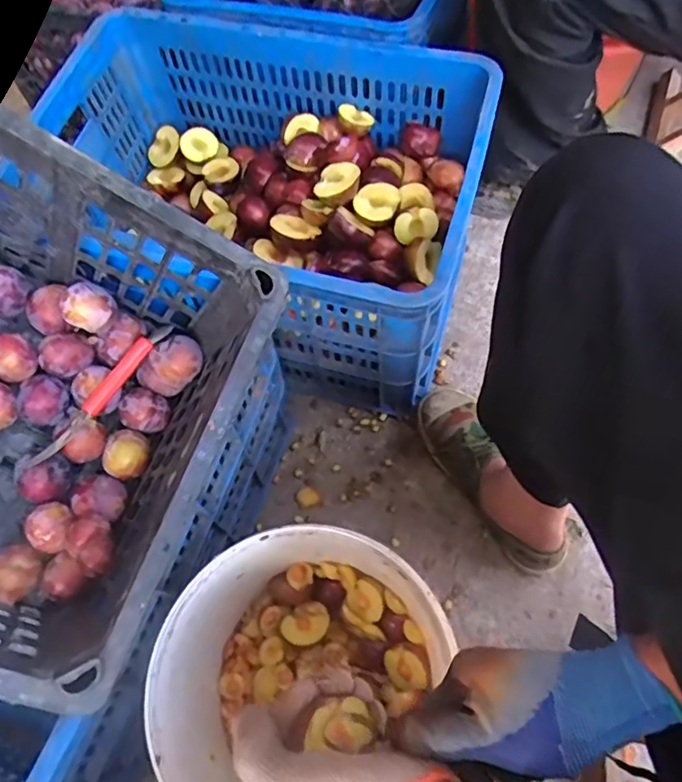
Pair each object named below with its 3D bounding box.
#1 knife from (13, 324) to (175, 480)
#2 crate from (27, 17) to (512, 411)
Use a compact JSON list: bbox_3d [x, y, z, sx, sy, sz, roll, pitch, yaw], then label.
[{"bbox_3d":[-0.248,0.006,0.602,0.022,0.028,0.203,34,71,18],"label":"knife"},{"bbox_3d":[-0.093,-0.236,0.804,0.514,0.316,0.360,13,66,10],"label":"crate"}]

